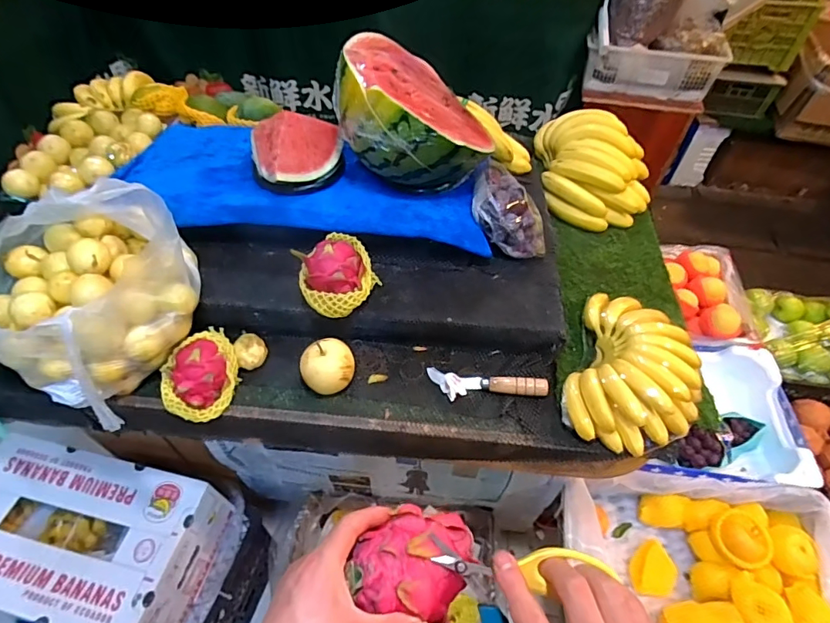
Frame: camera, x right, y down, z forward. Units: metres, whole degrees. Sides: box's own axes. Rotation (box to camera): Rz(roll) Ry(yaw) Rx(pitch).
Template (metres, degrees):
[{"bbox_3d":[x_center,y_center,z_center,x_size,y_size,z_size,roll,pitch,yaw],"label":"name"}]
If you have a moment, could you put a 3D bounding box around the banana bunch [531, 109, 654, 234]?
[{"bbox_3d":[0.377,-0.305,0.990,0.222,0.107,0.277,7,52,4],"label":"banana bunch"}]

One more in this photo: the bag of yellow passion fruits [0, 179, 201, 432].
[{"bbox_3d":[-0.463,-0.033,0.658,0.269,0.220,0.257,19,54,13],"label":"bag of yellow passion fruits"}]

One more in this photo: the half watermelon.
[{"bbox_3d":[0.005,-0.291,0.731,0.226,0.178,0.216,3,52,1],"label":"half watermelon"}]

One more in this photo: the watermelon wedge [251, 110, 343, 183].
[{"bbox_3d":[-0.189,-0.270,0.761,0.143,0.078,0.138,-13,53,-11],"label":"watermelon wedge"}]

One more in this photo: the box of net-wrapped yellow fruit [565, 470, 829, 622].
[{"bbox_3d":[0.558,0.532,0.947,0.525,0.160,0.374,8,52,4],"label":"box of net-wrapped yellow fruit"}]

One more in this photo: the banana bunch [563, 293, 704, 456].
[{"bbox_3d":[0.330,0.078,0.698,0.180,0.064,0.263,20,54,13],"label":"banana bunch"}]

